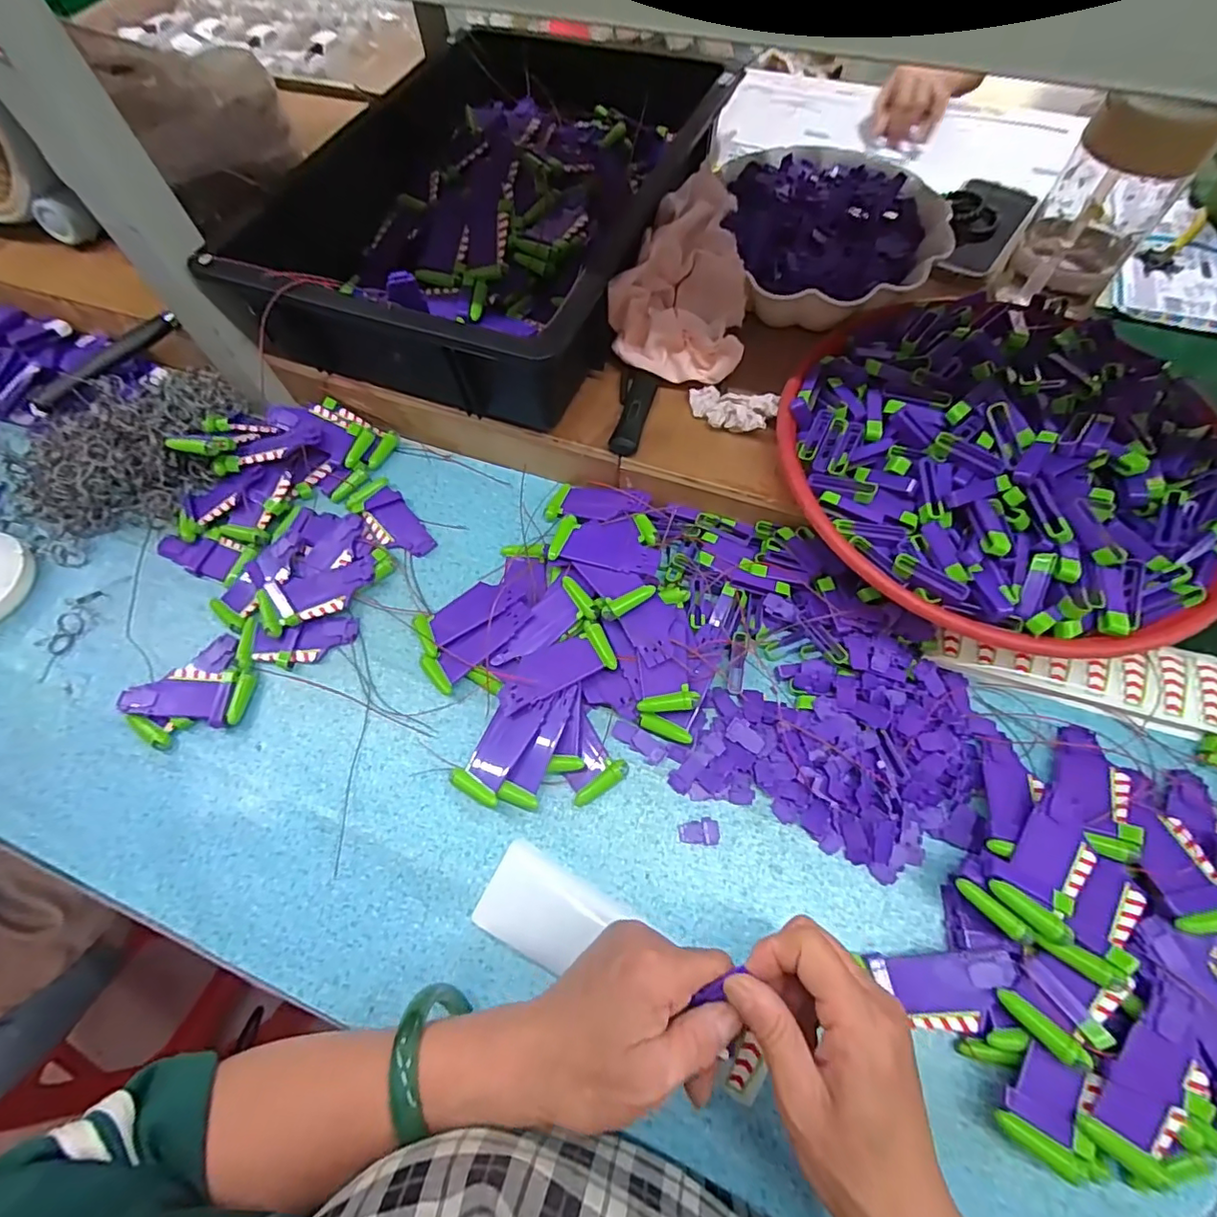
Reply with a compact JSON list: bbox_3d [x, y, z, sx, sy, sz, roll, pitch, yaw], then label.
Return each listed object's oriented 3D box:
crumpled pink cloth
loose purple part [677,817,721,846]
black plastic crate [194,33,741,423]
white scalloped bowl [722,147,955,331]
[{"bbox_3d":[0.064,-0.279,0.465,0.108,0.064,0.163,8,65,6],"label":"crumpled pink cloth"},{"bbox_3d":[0.062,0.152,0.377,0.027,0.004,0.017,-3,66,1],"label":"loose purple part"},{"bbox_3d":[-0.095,-0.382,0.513,0.323,0.093,0.457,22,67,12],"label":"black plastic crate"},{"bbox_3d":[0.199,-0.337,0.493,0.191,0.056,0.215,2,64,3],"label":"white scalloped bowl"}]

